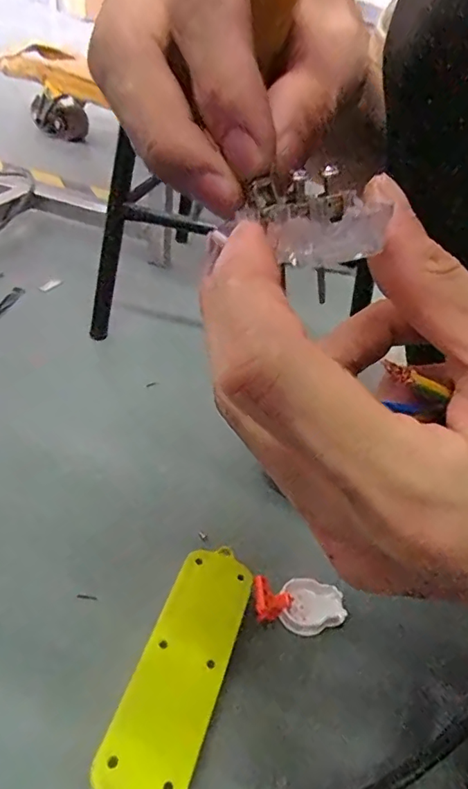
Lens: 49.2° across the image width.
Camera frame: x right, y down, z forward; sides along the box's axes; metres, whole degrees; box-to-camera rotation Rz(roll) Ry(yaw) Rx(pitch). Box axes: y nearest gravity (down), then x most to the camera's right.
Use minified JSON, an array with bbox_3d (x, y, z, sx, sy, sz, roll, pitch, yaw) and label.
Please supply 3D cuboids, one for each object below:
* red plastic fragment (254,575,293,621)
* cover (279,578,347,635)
[{"bbox_3d":[0.028,0.164,0.396,0.031,0.026,0.032,13,41,7],"label":"red plastic fragment"},{"bbox_3d":[0.062,0.170,0.409,0.050,0.012,0.041,4,41,-5],"label":"cover"}]

